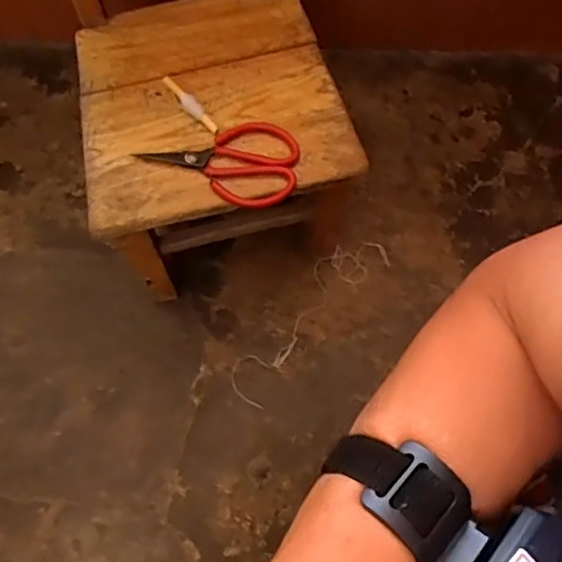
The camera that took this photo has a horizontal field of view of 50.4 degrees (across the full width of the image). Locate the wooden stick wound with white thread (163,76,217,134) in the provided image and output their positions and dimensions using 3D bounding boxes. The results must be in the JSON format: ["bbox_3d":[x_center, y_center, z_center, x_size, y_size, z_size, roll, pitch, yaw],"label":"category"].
[{"bbox_3d":[-0.093,-0.179,0.598,0.013,0.017,0.081,-37,78,-12],"label":"wooden stick wound with white thread"}]

